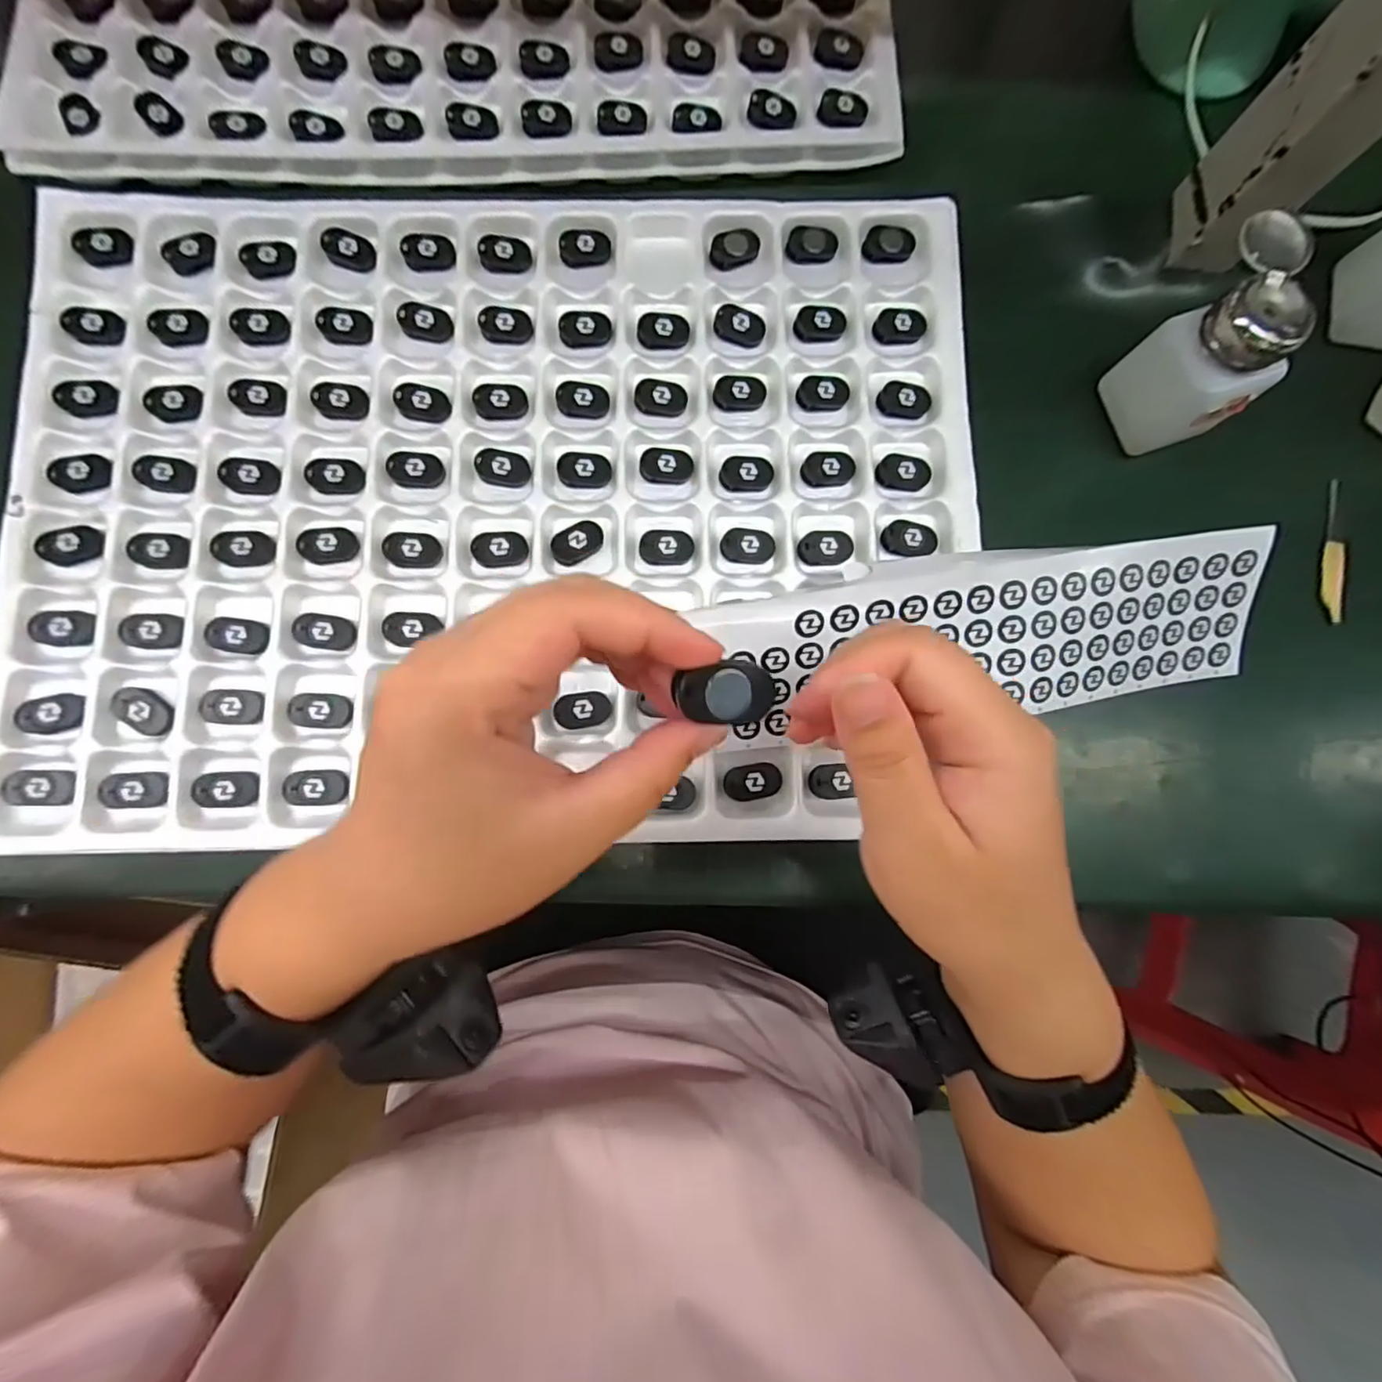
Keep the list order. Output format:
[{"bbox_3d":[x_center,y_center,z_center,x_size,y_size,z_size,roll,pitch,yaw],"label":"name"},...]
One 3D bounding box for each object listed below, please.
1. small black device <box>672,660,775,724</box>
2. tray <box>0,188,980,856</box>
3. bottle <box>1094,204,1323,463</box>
[{"bbox_3d":[0.010,0.000,0.166,0.028,0.008,0.017,3,96,-19],"label":"small black device"},{"bbox_3d":[-0.099,-0.096,0.310,0.494,0.020,0.340,-1,85,-1],"label":"tray"},{"bbox_3d":[0.264,-0.173,0.308,0.056,0.090,0.069,-36,87,-4],"label":"bottle"}]

